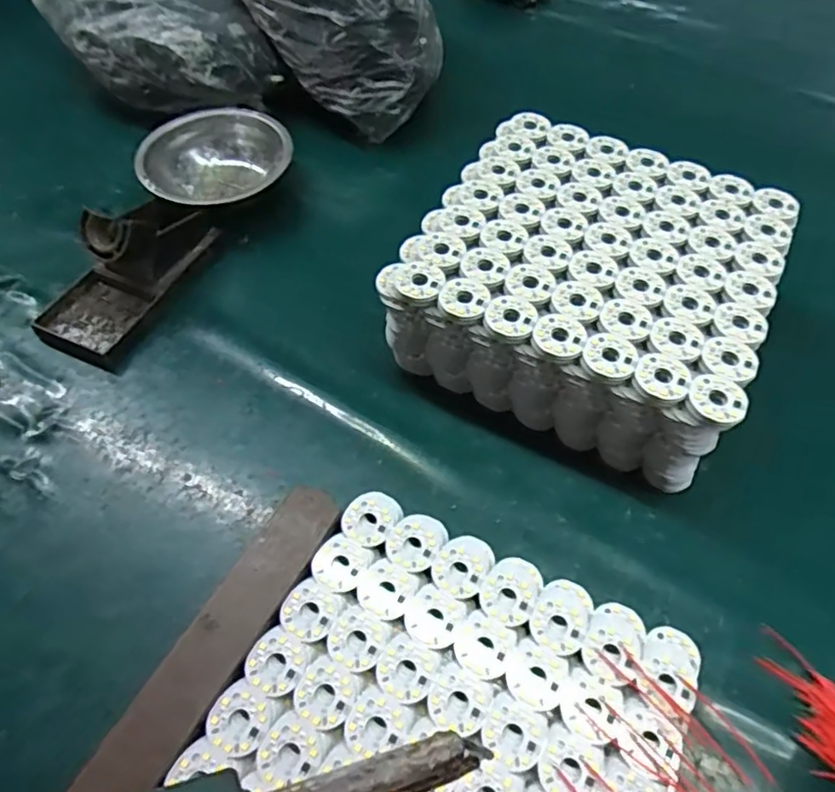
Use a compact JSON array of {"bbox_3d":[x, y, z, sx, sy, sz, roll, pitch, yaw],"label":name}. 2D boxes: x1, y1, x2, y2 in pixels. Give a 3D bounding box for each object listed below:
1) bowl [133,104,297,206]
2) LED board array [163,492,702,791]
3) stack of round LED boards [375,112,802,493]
[{"bbox_3d":[-0.177,-0.203,0.553,0.123,0.053,0.123,1,54,-2],"label":"bowl"},{"bbox_3d":[0.012,0.177,0.304,0.216,0.009,0.225,22,56,13],"label":"LED board array"},{"bbox_3d":[0.119,-0.077,0.443,0.222,0.103,0.208,25,57,15],"label":"stack of round LED boards"}]

